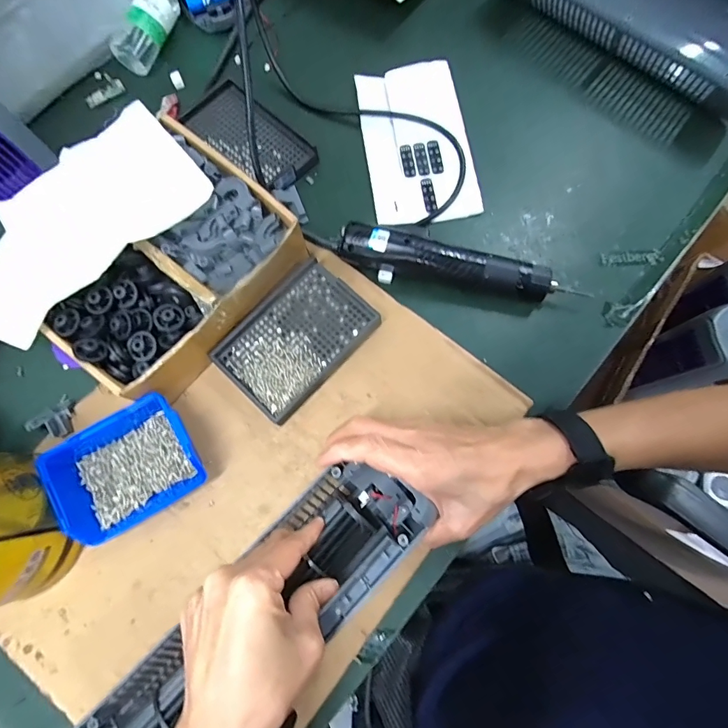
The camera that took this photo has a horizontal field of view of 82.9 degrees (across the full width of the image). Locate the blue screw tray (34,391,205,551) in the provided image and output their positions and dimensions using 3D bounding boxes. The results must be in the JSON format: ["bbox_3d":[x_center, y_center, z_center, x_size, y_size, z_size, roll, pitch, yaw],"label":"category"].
[{"bbox_3d":[-0.196,0.086,0.347,0.108,0.047,0.085,-32,80,-7],"label":"blue screw tray"}]

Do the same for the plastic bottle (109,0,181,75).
[{"bbox_3d":[-0.232,-0.396,0.466,0.035,0.041,0.132,28,79,5],"label":"plastic bottle"}]

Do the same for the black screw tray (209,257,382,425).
[{"bbox_3d":[-0.061,-0.024,0.382,0.092,0.020,0.132,43,80,8],"label":"black screw tray"}]

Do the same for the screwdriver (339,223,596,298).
[{"bbox_3d":[0.093,-0.091,0.397,0.232,0.035,0.034,12,78,2],"label":"screwdriver"}]

